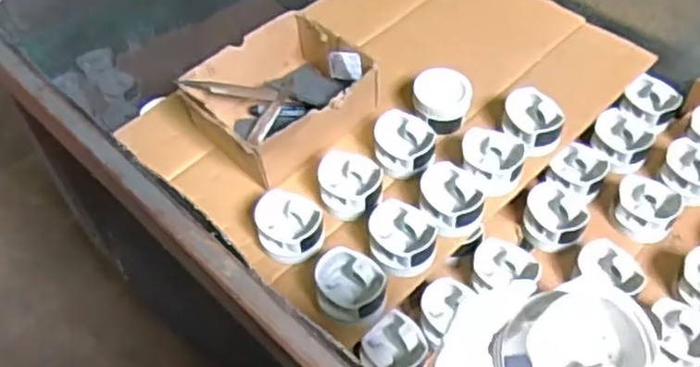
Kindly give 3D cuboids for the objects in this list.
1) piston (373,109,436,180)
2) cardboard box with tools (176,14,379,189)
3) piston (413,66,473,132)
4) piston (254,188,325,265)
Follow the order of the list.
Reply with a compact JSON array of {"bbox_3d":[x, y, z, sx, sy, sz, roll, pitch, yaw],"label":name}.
[{"bbox_3d":[0.069,-0.048,0.881,0.077,0.048,0.079,5,52,7],"label":"piston"},{"bbox_3d":[-0.091,-0.111,0.905,0.207,0.089,0.170,-34,58,-21],"label":"cardboard box with tools"},{"bbox_3d":[0.121,-0.109,0.907,0.075,0.057,0.070,6,53,8],"label":"piston"},{"bbox_3d":[-0.071,0.048,0.815,0.074,0.037,0.085,-9,52,-4],"label":"piston"}]

